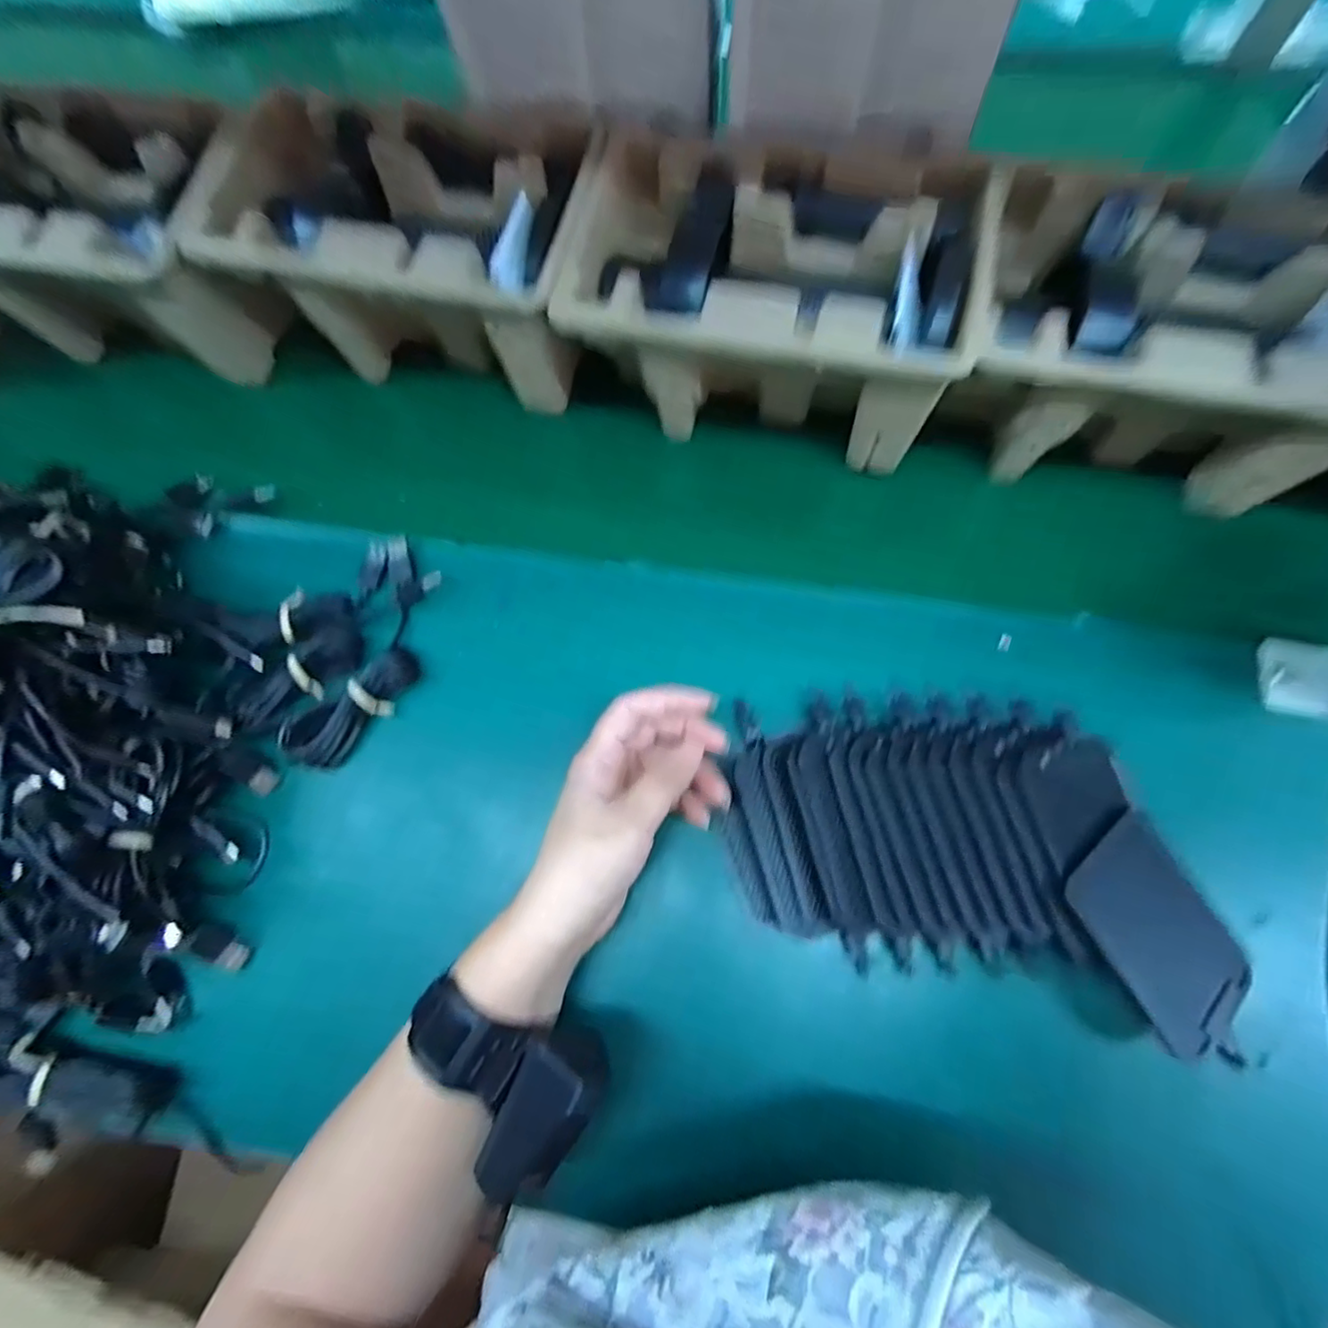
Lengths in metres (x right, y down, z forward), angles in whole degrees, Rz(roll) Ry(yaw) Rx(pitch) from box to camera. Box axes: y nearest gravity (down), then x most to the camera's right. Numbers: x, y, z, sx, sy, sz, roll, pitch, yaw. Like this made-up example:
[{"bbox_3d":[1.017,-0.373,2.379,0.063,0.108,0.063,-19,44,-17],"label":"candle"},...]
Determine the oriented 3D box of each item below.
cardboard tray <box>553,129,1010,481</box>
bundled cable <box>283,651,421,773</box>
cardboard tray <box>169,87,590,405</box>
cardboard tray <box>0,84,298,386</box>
[{"bbox_3d":[0.062,-0.220,0.389,0.228,0.103,0.139,10,72,6],"label":"cardboard tray"},{"bbox_3d":[-0.185,0.026,0.372,0.032,0.025,0.087,42,78,14],"label":"bundled cable"},{"bbox_3d":[-0.159,-0.264,0.411,0.226,0.104,0.136,12,73,6],"label":"cardboard tray"},{"bbox_3d":[-0.375,-0.291,0.431,0.261,0.107,0.137,9,72,5],"label":"cardboard tray"}]

